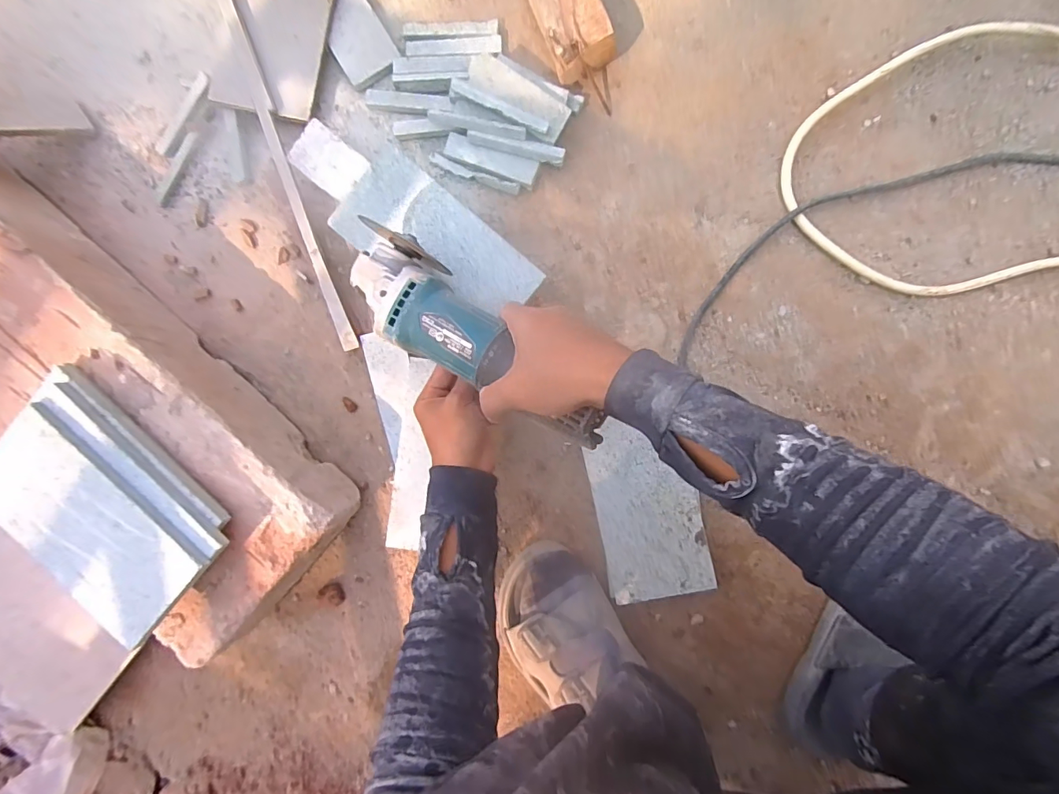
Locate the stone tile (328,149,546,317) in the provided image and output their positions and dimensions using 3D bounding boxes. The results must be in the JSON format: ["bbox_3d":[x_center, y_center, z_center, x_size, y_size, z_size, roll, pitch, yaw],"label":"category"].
[{"bbox_3d":[-0.090,-0.144,0.443,0.195,0.008,0.093,40,98,2],"label":"stone tile"}]

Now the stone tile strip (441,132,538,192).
[{"bbox_3d":[-0.040,-0.243,0.476,0.100,0.004,0.026,23,114,6],"label":"stone tile strip"}]

